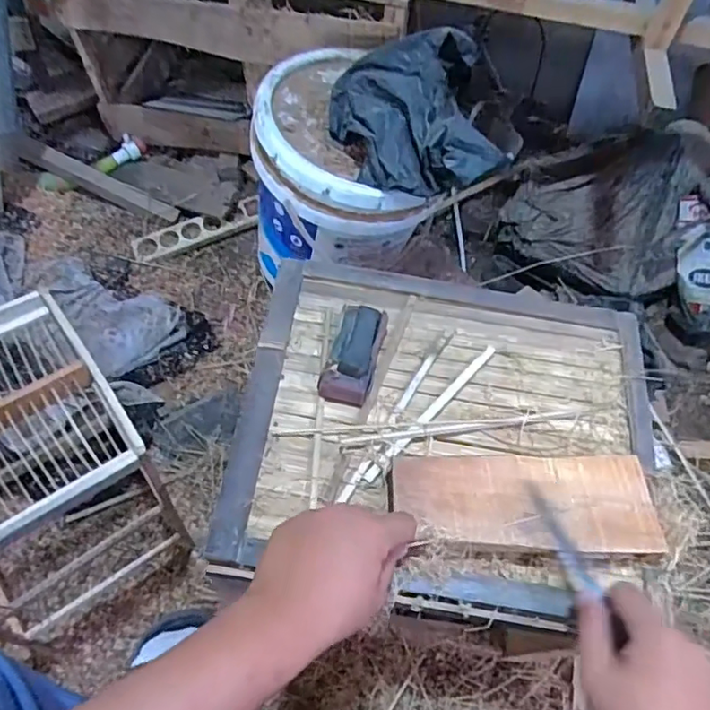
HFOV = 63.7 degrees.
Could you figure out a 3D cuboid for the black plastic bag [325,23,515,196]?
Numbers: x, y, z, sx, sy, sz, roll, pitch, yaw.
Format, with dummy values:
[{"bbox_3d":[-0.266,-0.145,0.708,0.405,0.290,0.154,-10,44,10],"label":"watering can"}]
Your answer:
[{"bbox_3d":[0.078,-0.315,0.739,0.173,0.130,0.206,-15,57,-15],"label":"black plastic bag"}]

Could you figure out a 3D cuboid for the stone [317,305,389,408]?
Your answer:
[{"bbox_3d":[-0.002,-0.002,0.564,0.050,0.042,0.104,15,55,6],"label":"stone"}]

